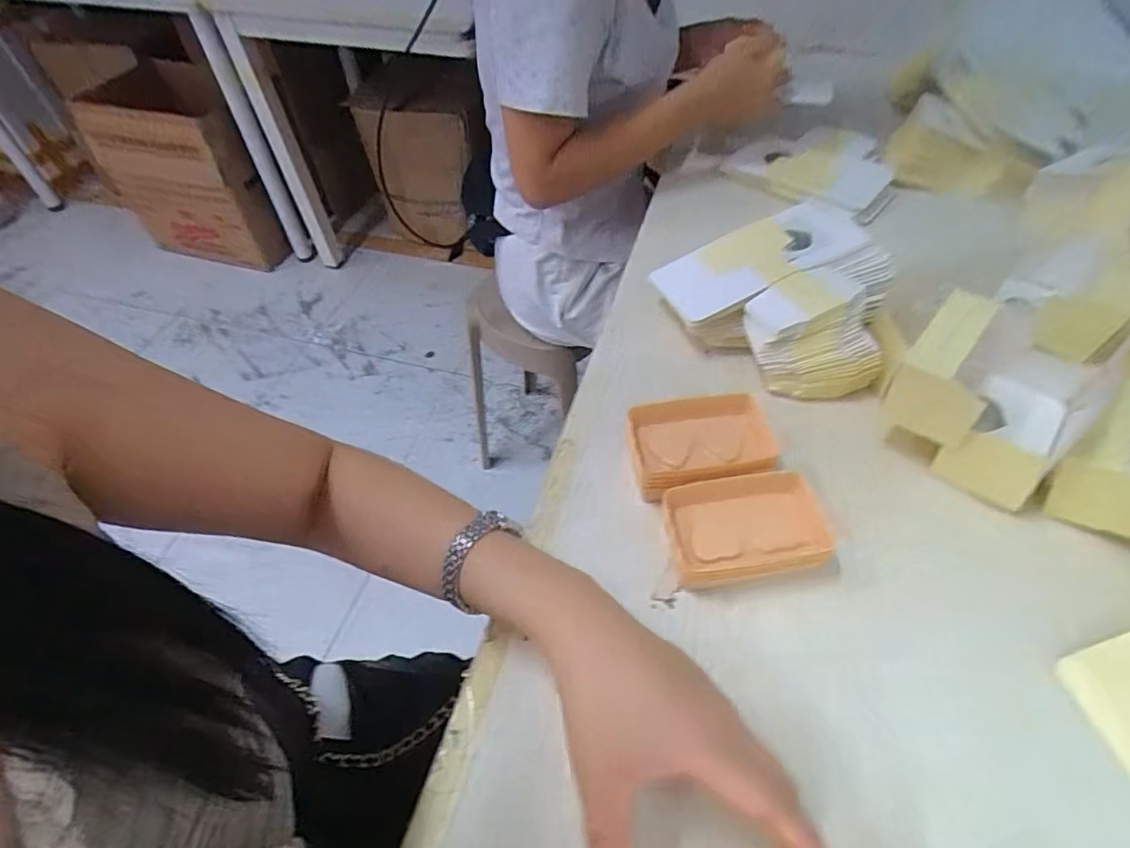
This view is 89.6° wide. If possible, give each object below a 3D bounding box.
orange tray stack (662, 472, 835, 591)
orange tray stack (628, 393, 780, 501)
[{"bbox_3d":[0.119,0.072,0.384,0.097,0.031,0.064,-5,51,0],"label":"orange tray stack"},{"bbox_3d":[0.099,0.019,0.424,0.105,0.036,0.070,-8,51,-2],"label":"orange tray stack"}]

